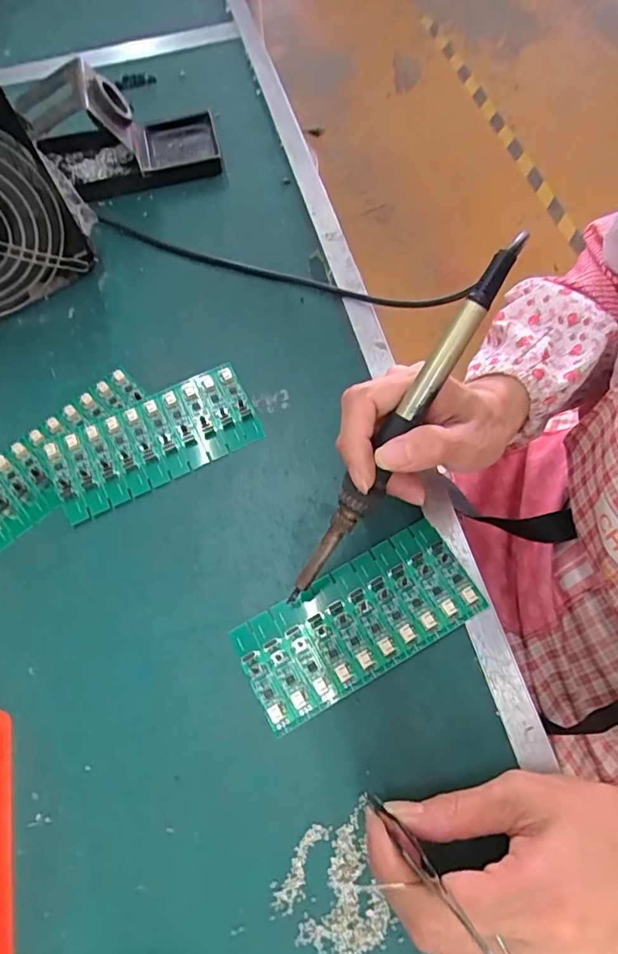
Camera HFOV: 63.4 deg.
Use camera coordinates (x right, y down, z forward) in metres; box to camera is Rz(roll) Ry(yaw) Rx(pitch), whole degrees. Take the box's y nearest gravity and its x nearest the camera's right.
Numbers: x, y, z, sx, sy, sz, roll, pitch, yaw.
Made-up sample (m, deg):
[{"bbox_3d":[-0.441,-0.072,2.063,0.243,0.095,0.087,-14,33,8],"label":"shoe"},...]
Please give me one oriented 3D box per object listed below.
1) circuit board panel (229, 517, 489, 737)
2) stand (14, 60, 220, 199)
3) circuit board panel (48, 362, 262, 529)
[{"bbox_3d":[0.028,0.082,0.289,0.136,0.005,0.063,-29,68,-8],"label":"circuit board panel"},{"bbox_3d":[-0.159,-0.299,0.423,0.150,0.075,0.079,-16,67,-6],"label":"stand"},{"bbox_3d":[-0.104,-0.025,0.338,0.135,0.014,0.059,-26,68,-9],"label":"circuit board panel"}]

